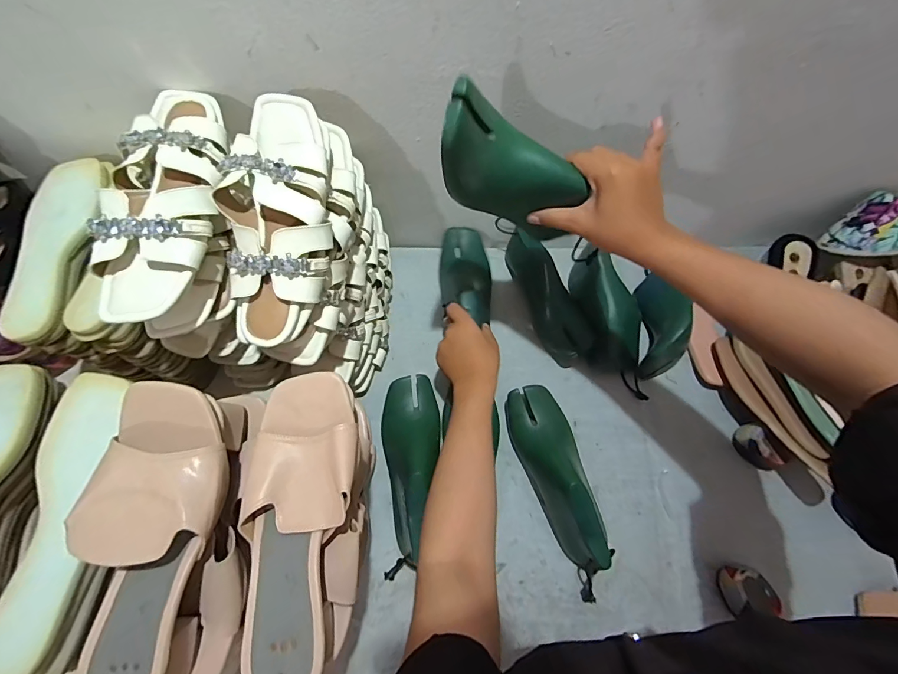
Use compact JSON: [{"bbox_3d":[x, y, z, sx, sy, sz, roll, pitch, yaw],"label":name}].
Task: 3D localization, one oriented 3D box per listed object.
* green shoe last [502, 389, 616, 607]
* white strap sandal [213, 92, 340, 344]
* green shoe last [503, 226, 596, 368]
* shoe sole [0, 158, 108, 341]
[{"bbox_3d":[0.152,0.184,0.525,0.075,0.089,0.255,-18,70,-8],"label":"green shoe last"},{"bbox_3d":[-0.170,-0.115,0.401,0.102,0.046,0.239,0,88,0],"label":"white strap sandal"},{"bbox_3d":[0.156,-0.071,0.634,0.077,0.077,0.219,-19,70,-8],"label":"green shoe last"},{"bbox_3d":[-0.456,-0.109,0.469,0.073,0.022,0.233,-2,68,-1],"label":"shoe sole"}]

